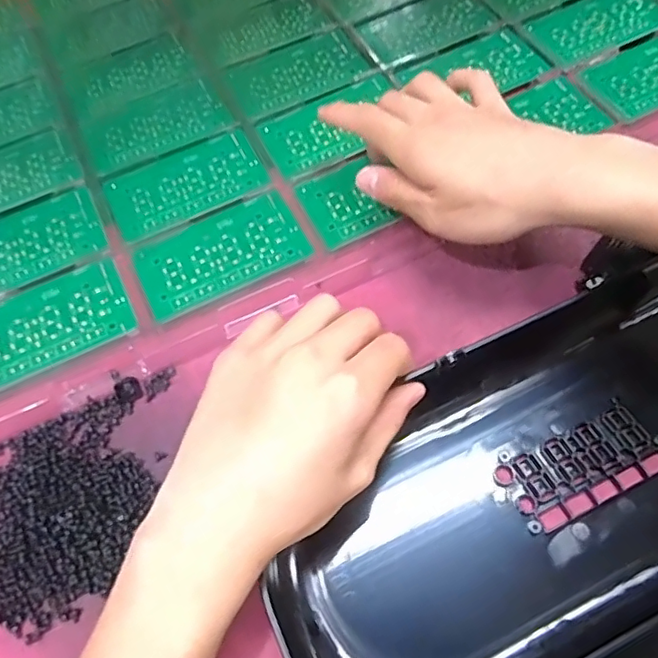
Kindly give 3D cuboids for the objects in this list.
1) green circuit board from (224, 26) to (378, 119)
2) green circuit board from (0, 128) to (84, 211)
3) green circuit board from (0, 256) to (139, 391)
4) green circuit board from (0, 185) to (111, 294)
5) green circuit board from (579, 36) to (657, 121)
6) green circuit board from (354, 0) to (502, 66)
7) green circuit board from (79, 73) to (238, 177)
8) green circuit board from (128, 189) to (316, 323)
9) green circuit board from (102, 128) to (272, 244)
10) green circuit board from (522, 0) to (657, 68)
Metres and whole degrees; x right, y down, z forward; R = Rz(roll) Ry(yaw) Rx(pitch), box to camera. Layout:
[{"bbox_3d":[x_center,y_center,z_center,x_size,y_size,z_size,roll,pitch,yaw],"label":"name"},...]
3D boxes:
[{"bbox_3d":[-0.025,-0.204,0.455,0.108,0.004,0.064,-27,64,-10],"label":"green circuit board"},{"bbox_3d":[-0.235,-0.108,0.412,0.099,0.005,0.065,-27,64,-11],"label":"green circuit board"},{"bbox_3d":[-0.173,-0.002,0.347,0.104,0.004,0.060,-24,64,-9],"label":"green circuit board"},{"bbox_3d":[-0.204,-0.055,0.381,0.105,0.004,0.065,-24,63,-9],"label":"green circuit board"},{"bbox_3d":[0.246,-0.194,0.429,0.110,0.004,0.056,-28,64,-11],"label":"green circuit board"},{"bbox_3d":[0.081,-0.255,0.478,0.106,0.004,0.064,-26,64,-10],"label":"green circuit board"},{"bbox_3d":[-0.131,-0.156,0.434,0.105,0.004,0.067,-25,63,-10],"label":"green circuit board"},{"bbox_3d":[-0.070,-0.050,0.369,0.105,0.004,0.059,-26,63,-10],"label":"green circuit board"},{"bbox_3d":[-0.099,-0.102,0.401,0.105,0.004,0.062,-26,63,-10],"label":"green circuit board"},{"bbox_3d":[0.213,-0.246,0.463,0.114,0.008,0.065,-29,61,-14],"label":"green circuit board"}]

